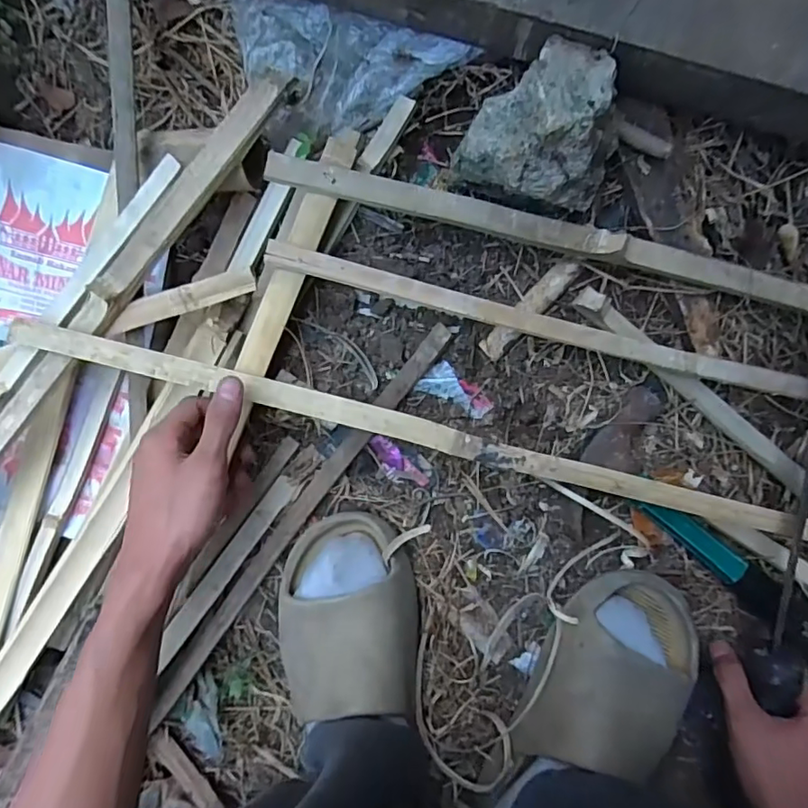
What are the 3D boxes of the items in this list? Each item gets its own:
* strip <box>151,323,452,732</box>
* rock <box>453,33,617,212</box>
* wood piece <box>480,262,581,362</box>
[{"bbox_3d":[-0.098,0.109,0.478,0.020,0.011,0.429,40,99,15],"label":"strip"},{"bbox_3d":[0.101,-0.188,0.390,0.104,0.097,0.088,34,94,-1],"label":"rock"},{"bbox_3d":[0.101,-0.076,0.447,0.020,0.010,0.099,44,94,-1],"label":"wood piece"}]

